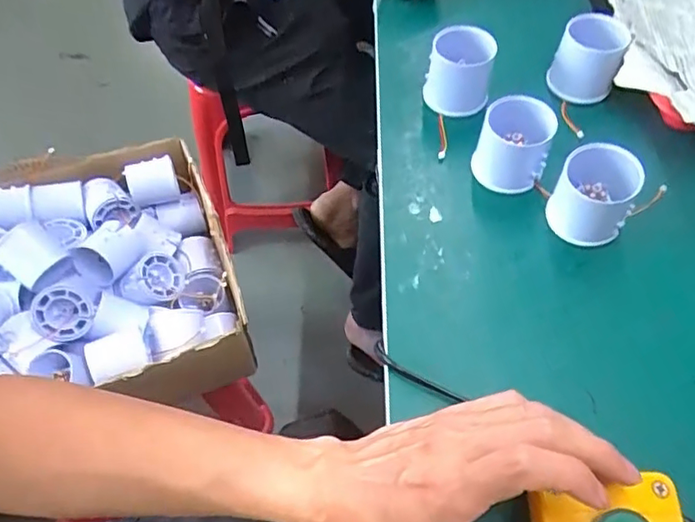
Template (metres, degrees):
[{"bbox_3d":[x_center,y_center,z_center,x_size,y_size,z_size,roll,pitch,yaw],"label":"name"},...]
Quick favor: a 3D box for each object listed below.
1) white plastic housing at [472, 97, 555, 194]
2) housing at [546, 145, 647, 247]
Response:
[{"bbox_3d":[0.124,-0.088,0.428,0.050,0.058,0.051,0,58,0],"label":"white plastic housing"},{"bbox_3d":[0.175,-0.047,0.406,0.052,0.055,0.052,0,58,0],"label":"housing"}]

